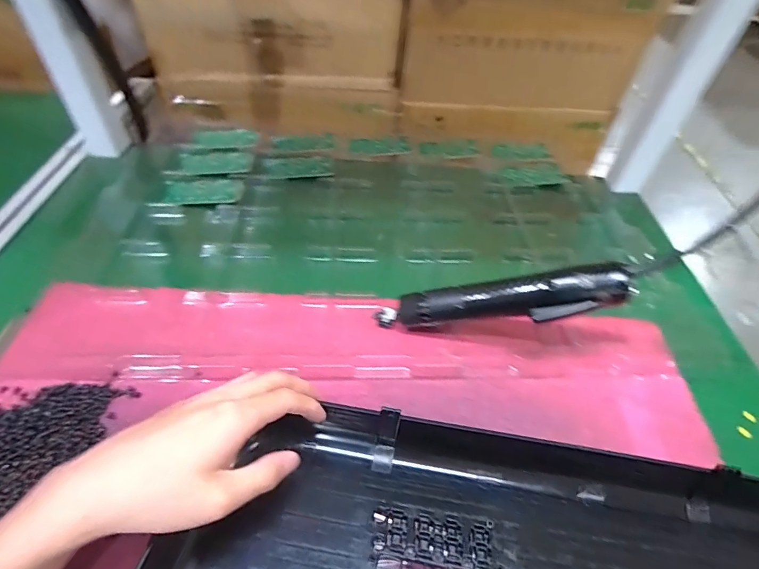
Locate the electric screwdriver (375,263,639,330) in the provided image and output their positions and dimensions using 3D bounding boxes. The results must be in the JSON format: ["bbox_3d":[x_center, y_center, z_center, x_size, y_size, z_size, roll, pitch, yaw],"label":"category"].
[{"bbox_3d":[0.103,0.016,0.380,0.227,0.030,0.036,-10,45,21],"label":"electric screwdriver"}]

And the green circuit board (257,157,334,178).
[{"bbox_3d":[-0.118,-0.168,0.594,0.104,0.005,0.053,-5,50,-10],"label":"green circuit board"}]

